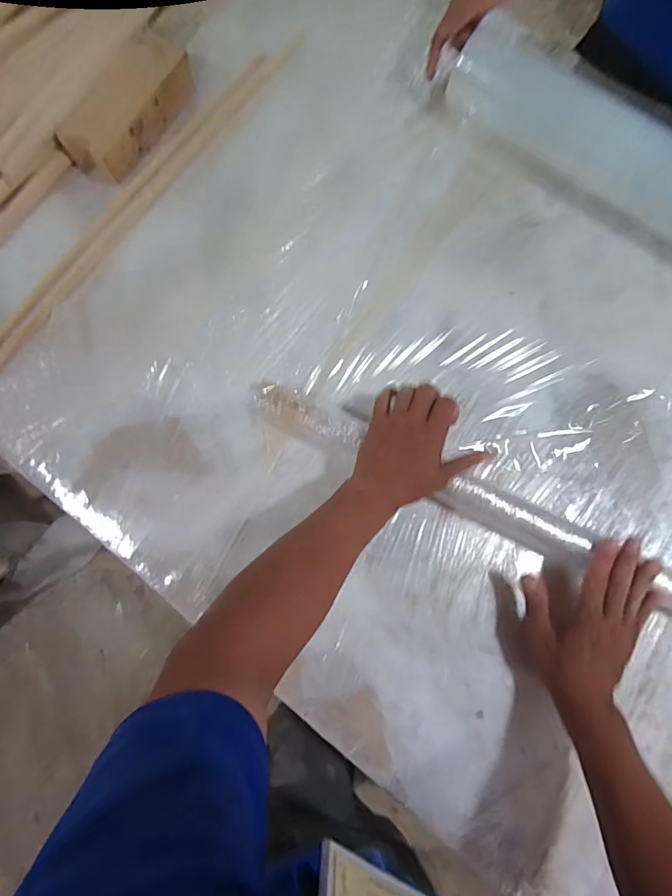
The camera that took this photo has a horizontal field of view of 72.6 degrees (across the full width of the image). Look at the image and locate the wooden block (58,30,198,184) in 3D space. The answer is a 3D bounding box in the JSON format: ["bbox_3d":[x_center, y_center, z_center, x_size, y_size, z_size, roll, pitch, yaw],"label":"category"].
[{"bbox_3d":[-0.290,-0.489,0.656,0.095,0.049,0.221,33,82,7],"label":"wooden block"}]

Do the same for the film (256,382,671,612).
[{"bbox_3d":[0.272,0.110,0.532,0.827,0.032,0.050,26,81,7],"label":"film"}]

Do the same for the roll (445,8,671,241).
[{"bbox_3d":[0.367,-0.376,0.597,0.499,0.110,0.079,38,82,7],"label":"roll"}]

